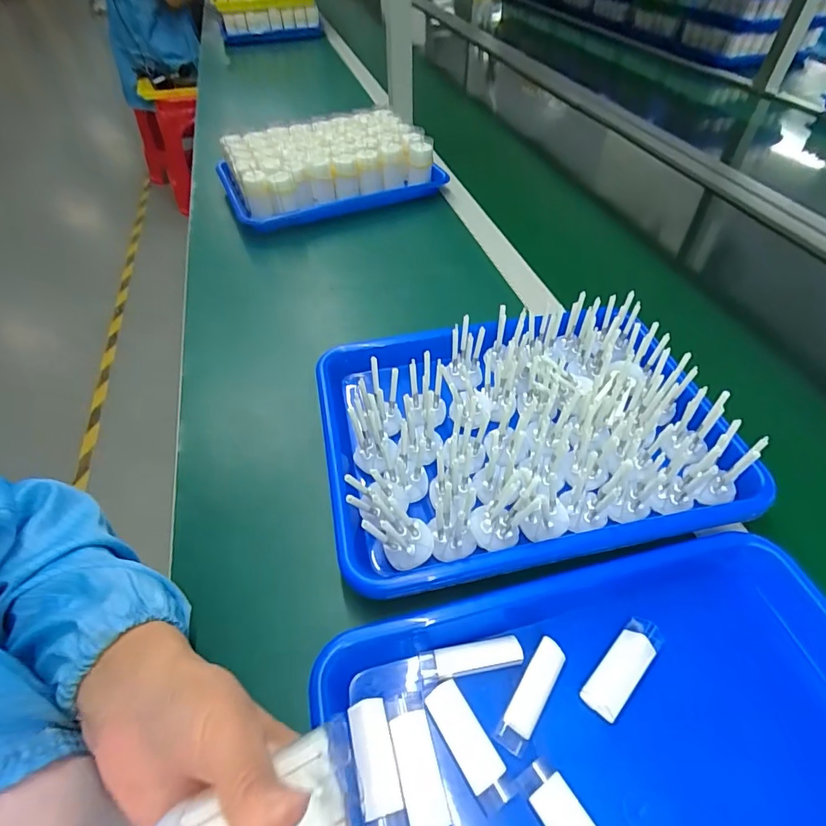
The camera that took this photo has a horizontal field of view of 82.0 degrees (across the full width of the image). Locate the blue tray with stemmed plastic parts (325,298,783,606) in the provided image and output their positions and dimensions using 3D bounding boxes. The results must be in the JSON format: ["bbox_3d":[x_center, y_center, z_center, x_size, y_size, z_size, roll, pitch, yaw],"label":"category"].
[{"bbox_3d":[0.089,0.002,0.400,0.325,0.069,0.244,-9,49,-8],"label":"blue tray with stemmed plastic parts"}]

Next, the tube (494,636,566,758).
[{"bbox_3d":[0.074,0.171,0.290,0.019,0.012,0.065,27,54,22],"label":"tube"}]

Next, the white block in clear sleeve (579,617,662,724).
[{"bbox_3d":[0.134,0.161,0.303,0.068,0.008,0.023,-36,58,-28],"label":"white block in clear sleeve"}]

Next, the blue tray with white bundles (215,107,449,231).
[{"bbox_3d":[-0.136,-0.399,0.748,0.314,0.073,0.229,-19,51,-16],"label":"blue tray with white bundles"}]

